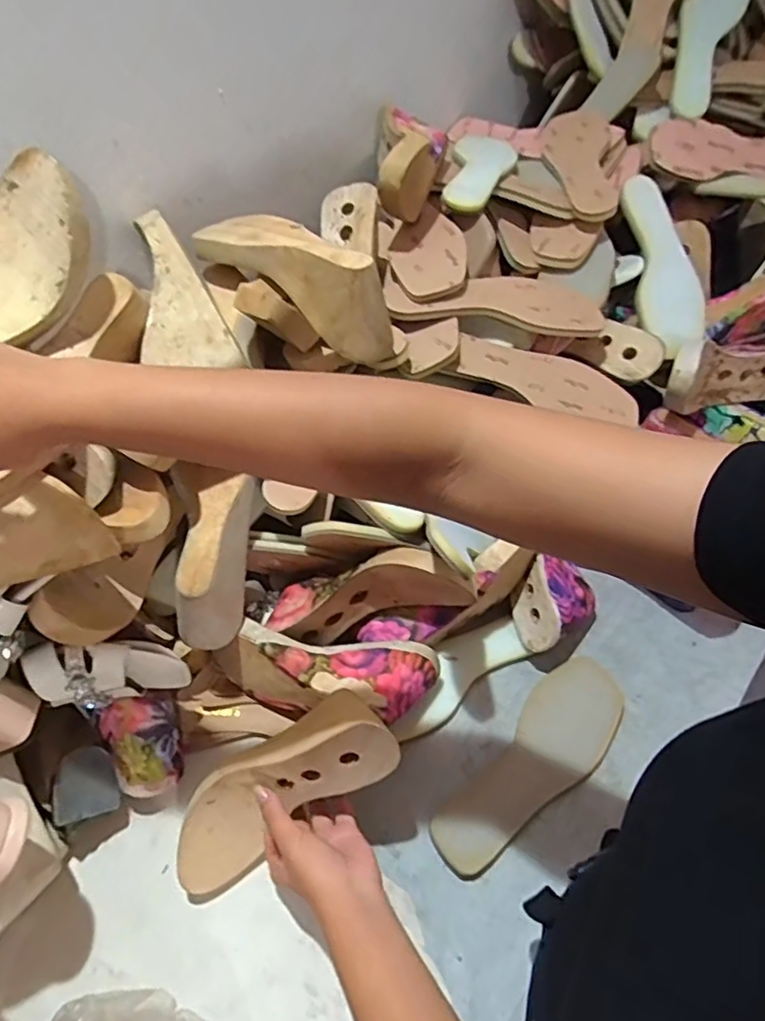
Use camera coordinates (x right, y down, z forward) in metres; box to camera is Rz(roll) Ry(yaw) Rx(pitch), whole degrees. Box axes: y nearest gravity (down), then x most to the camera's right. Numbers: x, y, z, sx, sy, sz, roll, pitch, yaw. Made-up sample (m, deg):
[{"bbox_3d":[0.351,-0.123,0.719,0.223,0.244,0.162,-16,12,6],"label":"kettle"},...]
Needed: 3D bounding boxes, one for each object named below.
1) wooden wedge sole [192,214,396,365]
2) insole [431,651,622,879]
[{"bbox_3d":[-0.076,-0.226,0.552,0.211,0.086,0.062,37,62,11],"label":"wooden wedge sole"},{"bbox_3d":[0.148,0.237,0.572,0.245,0.010,0.081,-39,60,-23],"label":"insole"}]

